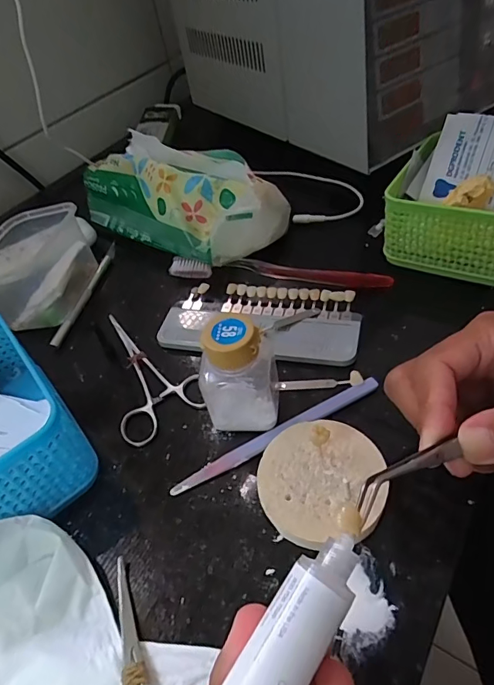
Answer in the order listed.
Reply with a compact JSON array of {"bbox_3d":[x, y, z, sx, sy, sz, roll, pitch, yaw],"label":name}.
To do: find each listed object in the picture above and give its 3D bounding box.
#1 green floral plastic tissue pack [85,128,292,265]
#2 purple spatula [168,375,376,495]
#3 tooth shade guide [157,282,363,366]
[{"bbox_3d":[-0.065,-0.144,0.428,0.195,0.067,0.108,29,56,32],"label":"green floral plastic tissue pack"},{"bbox_3d":[0.020,0.054,0.267,0.139,0.009,0.010,-26,47,-12],"label":"purple spatula"},{"bbox_3d":[0.009,-0.018,0.332,0.145,0.012,0.068,4,48,16],"label":"tooth shade guide"}]

